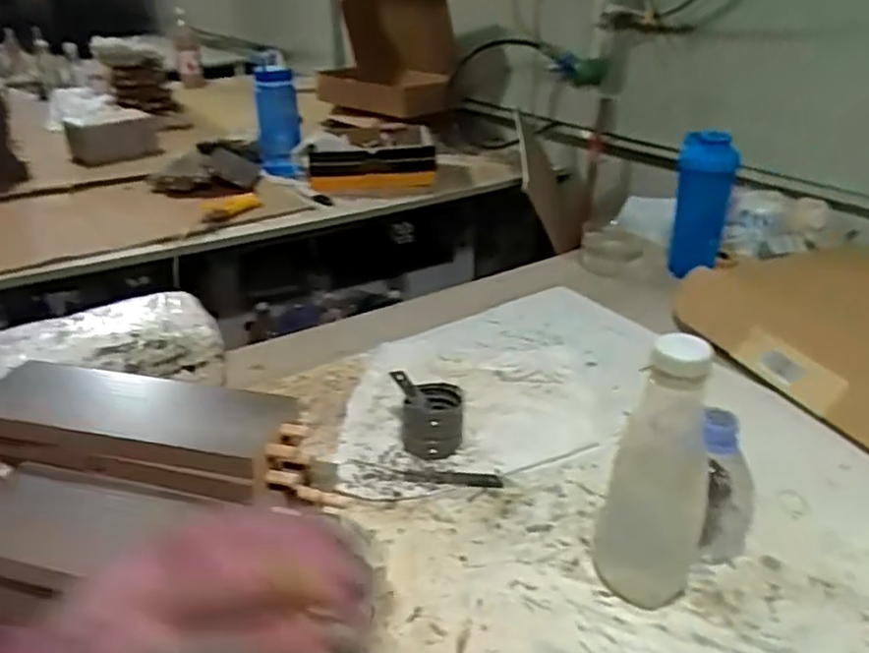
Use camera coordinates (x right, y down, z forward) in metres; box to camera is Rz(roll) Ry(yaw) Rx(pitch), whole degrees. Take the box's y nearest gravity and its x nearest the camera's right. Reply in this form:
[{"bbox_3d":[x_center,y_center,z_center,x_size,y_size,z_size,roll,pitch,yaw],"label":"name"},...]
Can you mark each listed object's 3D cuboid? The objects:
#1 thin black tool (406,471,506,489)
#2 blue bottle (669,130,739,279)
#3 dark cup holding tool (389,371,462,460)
[{"bbox_3d":[0.019,0.150,0.685,0.098,0.004,0.018,3,29,5],"label":"thin black tool"},{"bbox_3d":[0.401,-0.181,1.035,0.079,0.217,0.076,13,32,21],"label":"blue bottle"},{"bbox_3d":[-0.004,0.094,0.725,0.067,0.062,0.076,-8,31,-15],"label":"dark cup holding tool"}]

